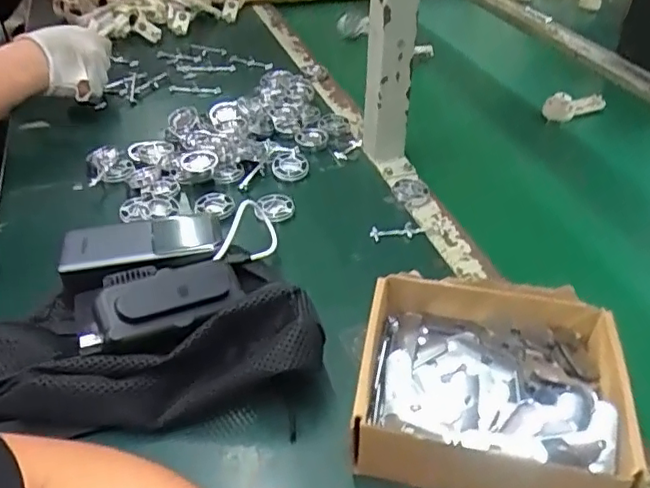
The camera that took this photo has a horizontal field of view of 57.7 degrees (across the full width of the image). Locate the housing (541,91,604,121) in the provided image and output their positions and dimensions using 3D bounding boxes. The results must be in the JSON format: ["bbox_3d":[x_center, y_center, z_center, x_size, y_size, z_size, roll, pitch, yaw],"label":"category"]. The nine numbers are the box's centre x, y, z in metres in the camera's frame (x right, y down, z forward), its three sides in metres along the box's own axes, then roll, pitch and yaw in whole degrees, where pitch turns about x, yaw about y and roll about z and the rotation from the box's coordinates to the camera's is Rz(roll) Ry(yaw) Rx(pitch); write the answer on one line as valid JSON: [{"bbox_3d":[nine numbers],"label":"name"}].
[{"bbox_3d":[0.341,-0.191,0.797,0.101,0.032,0.025,-20,43,-20],"label":"housing"}]

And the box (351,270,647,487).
[{"bbox_3d":[0.113,0.097,0.410,0.169,0.058,0.149,7,40,11],"label":"box"}]

